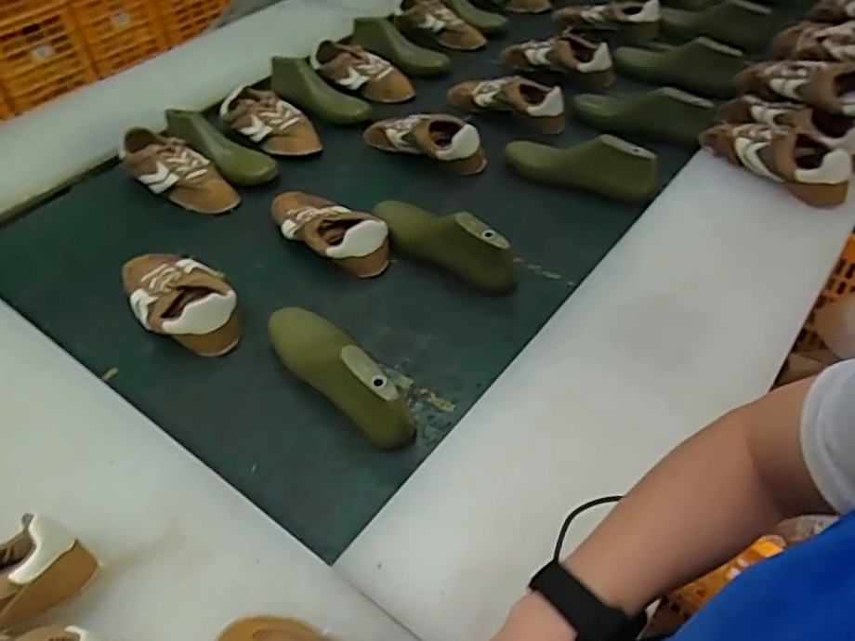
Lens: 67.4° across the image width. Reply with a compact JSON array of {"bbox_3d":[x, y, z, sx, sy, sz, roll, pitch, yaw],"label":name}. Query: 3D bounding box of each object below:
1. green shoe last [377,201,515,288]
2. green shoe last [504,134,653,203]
[{"bbox_3d":[0.015,-0.118,0.906,0.244,0.088,0.070,30,55,28],"label":"green shoe last"},{"bbox_3d":[0.244,-0.264,1.050,0.243,0.082,0.070,25,52,24],"label":"green shoe last"}]

